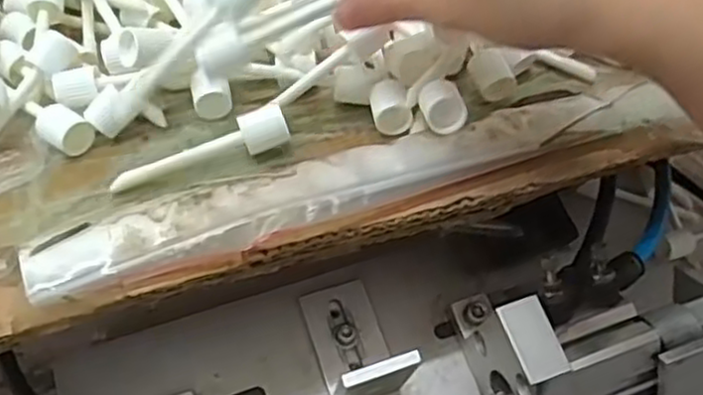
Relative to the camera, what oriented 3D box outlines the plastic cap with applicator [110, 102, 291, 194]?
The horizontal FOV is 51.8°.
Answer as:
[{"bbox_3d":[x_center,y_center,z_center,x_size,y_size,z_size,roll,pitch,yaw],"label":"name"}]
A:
[{"bbox_3d":[-0.068,-0.022,0.327,0.081,0.017,0.017,-20,48,2],"label":"plastic cap with applicator"}]

